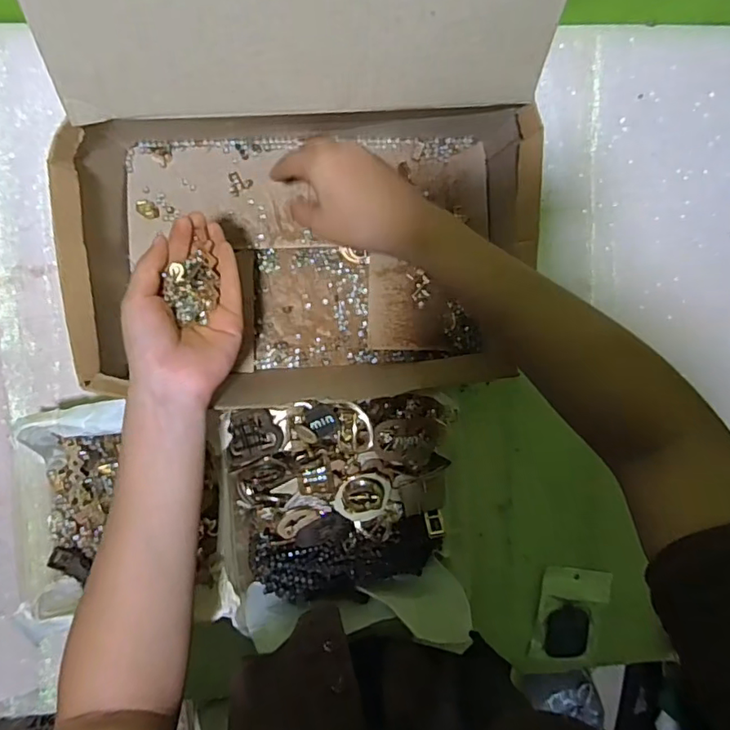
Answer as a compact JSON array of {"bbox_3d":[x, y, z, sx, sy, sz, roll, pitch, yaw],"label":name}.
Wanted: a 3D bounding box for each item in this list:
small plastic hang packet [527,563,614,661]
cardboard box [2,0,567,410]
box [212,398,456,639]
[{"bbox_3d":[0.202,0.246,0.547,0.064,0.011,0.092,10,95,-5],"label":"small plastic hang packet"},{"bbox_3d":[-0.039,-0.130,0.357,0.325,0.269,0.322,-2,96,-4],"label":"cardboard box"},{"bbox_3d":[-0.023,0.114,0.477,0.191,0.080,0.179,-3,96,-4],"label":"box"}]

